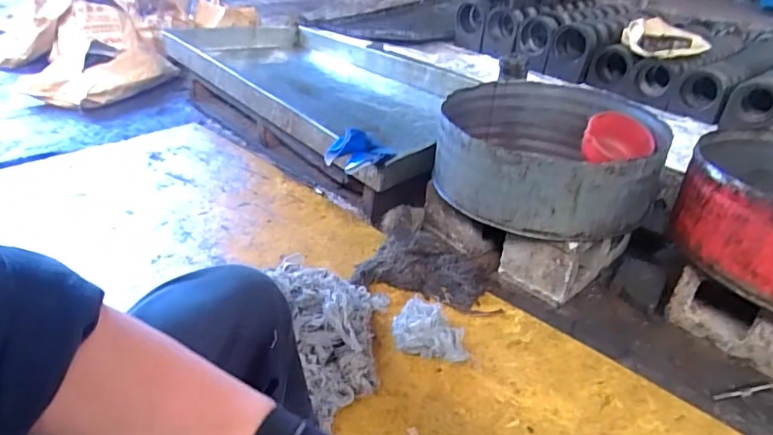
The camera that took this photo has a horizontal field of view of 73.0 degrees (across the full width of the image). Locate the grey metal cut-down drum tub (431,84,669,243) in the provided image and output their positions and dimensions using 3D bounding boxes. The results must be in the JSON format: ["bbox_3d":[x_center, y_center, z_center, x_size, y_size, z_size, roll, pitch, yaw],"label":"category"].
[{"bbox_3d":[0.406,-0.172,1.359,0.527,0.197,0.540,3,31,-2],"label":"grey metal cut-down drum tub"}]

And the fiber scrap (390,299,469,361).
[{"bbox_3d":[0.095,0.240,1.122,0.161,0.072,0.105,8,31,7],"label":"fiber scrap"}]

